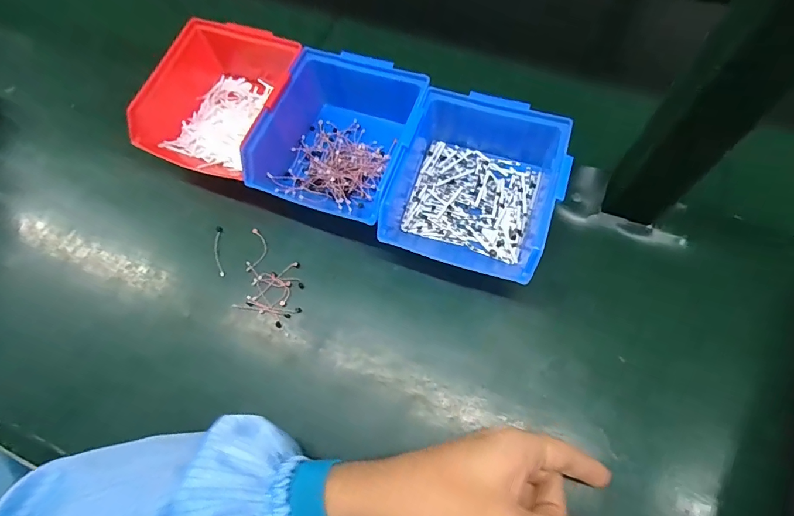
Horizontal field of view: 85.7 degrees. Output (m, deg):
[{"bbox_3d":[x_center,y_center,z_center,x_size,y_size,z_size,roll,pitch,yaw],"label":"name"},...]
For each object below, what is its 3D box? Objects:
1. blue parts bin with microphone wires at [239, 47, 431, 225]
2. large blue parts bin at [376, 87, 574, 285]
[{"bbox_3d":[-0.044,-0.104,0.377,0.123,0.070,0.151,22,68,12],"label":"blue parts bin with microphone wires"},{"bbox_3d":[0.062,-0.061,0.356,0.133,0.070,0.146,13,67,8],"label":"large blue parts bin"}]

